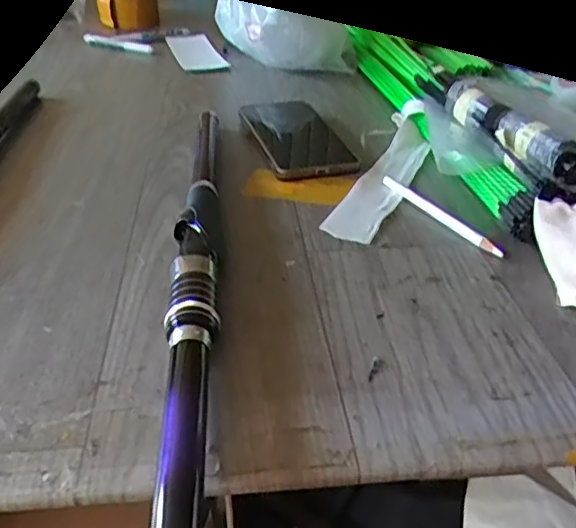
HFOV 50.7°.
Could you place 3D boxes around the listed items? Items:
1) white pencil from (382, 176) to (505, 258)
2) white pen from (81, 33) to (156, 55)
[{"bbox_3d":[0.111,-0.038,0.451,0.009,0.010,0.123,-18,38,-28],"label":"white pencil"},{"bbox_3d":[-0.242,-0.311,0.859,0.132,0.013,0.019,22,38,27],"label":"white pen"}]

